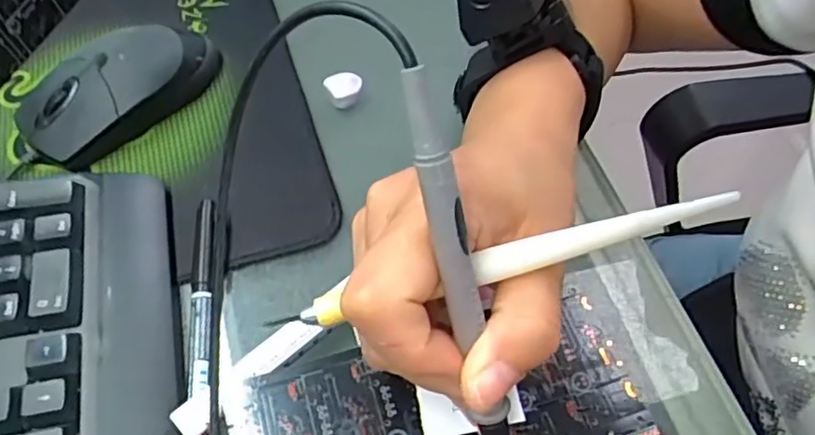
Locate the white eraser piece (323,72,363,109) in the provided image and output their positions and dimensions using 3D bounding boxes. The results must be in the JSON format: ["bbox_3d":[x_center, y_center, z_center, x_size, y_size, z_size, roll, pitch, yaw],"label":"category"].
[{"bbox_3d":[-0.037,-0.073,0.370,0.021,0.013,0.018,-7,56,-5],"label":"white eraser piece"}]

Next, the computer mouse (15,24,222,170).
[{"bbox_3d":[-0.152,-0.070,0.347,0.111,0.035,0.052,-36,63,-22],"label":"computer mouse"}]

